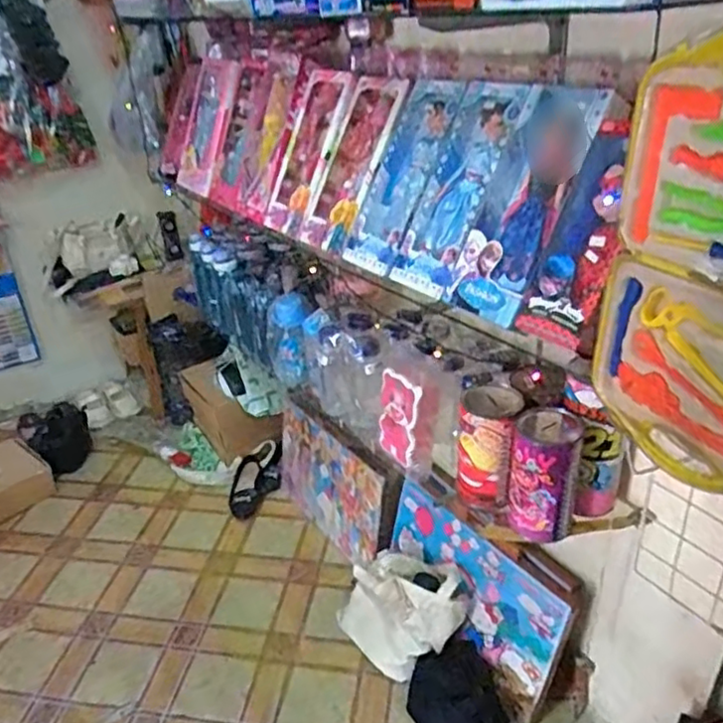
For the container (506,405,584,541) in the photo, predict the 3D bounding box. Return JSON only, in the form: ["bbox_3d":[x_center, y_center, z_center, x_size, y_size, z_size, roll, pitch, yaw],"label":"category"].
[{"bbox_3d":[0.299,0.190,1.080,0.101,0.195,0.113,10,32,22],"label":"container"}]

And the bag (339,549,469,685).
[{"bbox_3d":[0.085,0.578,1.556,0.188,0.263,0.330,-21,34,-29],"label":"bag"}]

